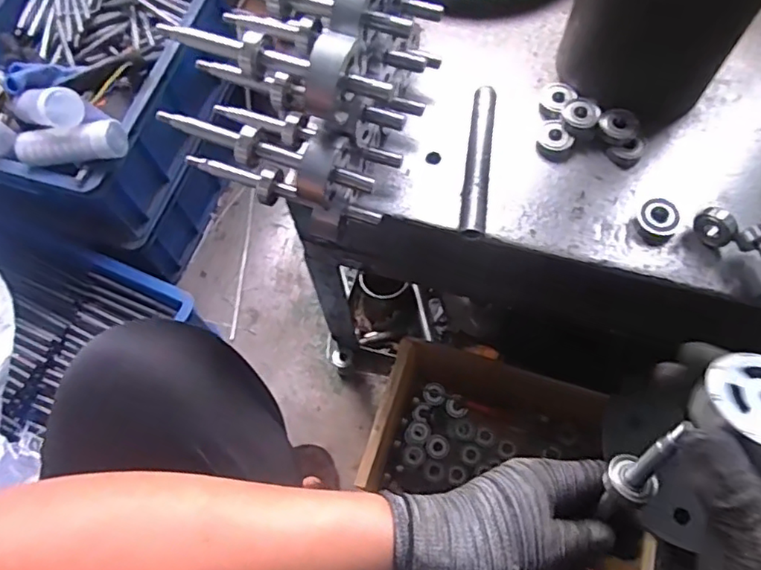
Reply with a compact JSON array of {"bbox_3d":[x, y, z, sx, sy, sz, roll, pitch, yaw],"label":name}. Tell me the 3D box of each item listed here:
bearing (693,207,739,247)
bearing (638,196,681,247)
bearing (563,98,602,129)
[{"bbox_3d":[0.253,-0.043,0.443,0.014,0.032,0.030,-37,70,-13],"label":"bearing"},{"bbox_3d":[0.218,-0.051,0.456,0.029,0.014,0.035,20,69,11],"label":"bearing"},{"bbox_3d":[0.168,-0.145,0.488,0.028,0.009,0.028,-1,67,2],"label":"bearing"}]

